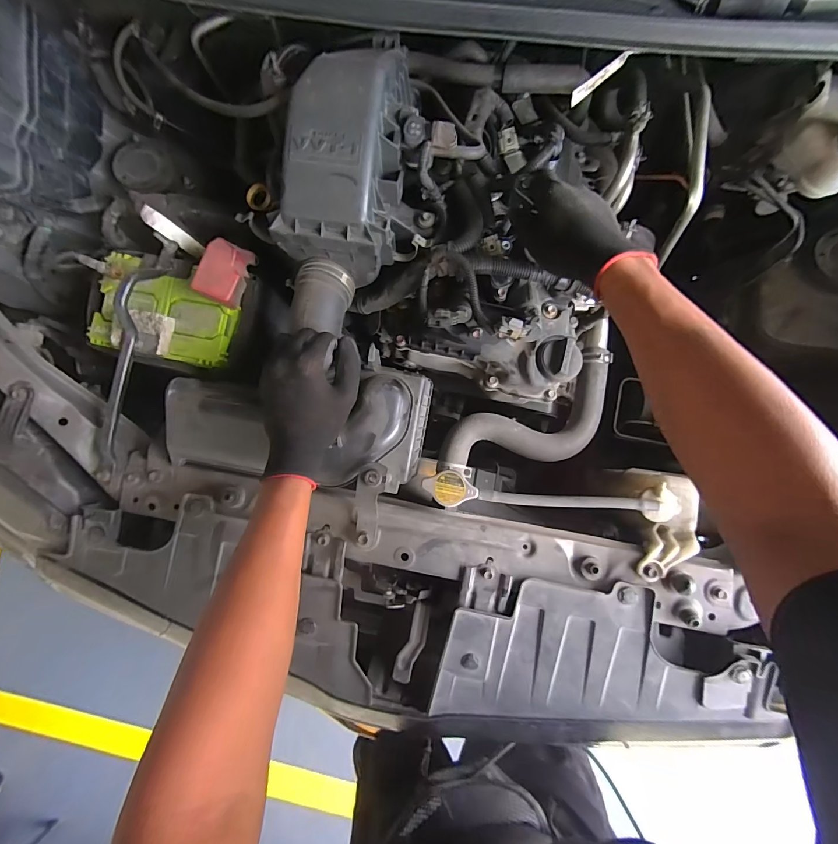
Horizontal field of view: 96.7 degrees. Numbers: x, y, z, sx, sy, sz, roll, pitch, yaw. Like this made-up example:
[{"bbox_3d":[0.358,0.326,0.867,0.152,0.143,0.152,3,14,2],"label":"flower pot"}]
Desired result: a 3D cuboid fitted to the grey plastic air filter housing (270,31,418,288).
[{"bbox_3d":[-0.065,-0.310,0.422,0.133,0.099,0.258,18,86,5],"label":"grey plastic air filter housing"}]

